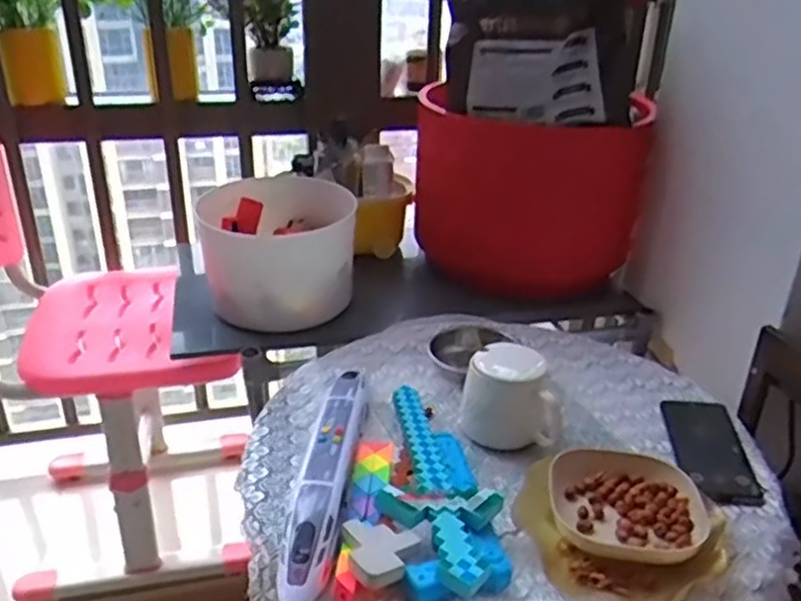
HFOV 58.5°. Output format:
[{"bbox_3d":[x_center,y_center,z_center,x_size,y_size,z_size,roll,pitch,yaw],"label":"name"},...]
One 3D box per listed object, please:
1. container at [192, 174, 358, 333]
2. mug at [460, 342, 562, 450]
[{"bbox_3d":[-0.191,-0.078,1.144,0.226,0.184,0.226,1,27,-1],"label":"container"},{"bbox_3d":[0.127,0.108,0.807,0.104,0.091,0.074,8,28,13],"label":"mug"}]

